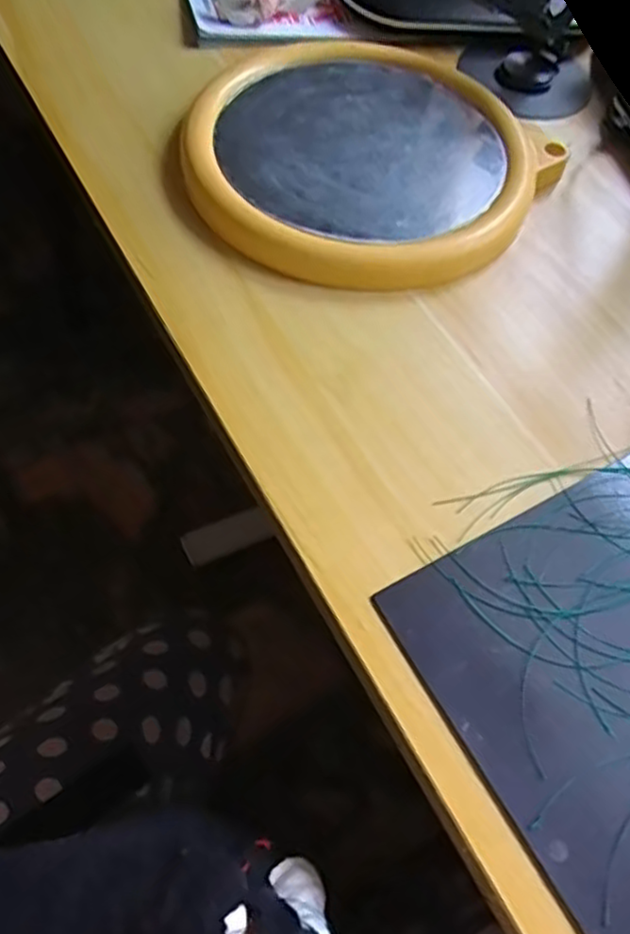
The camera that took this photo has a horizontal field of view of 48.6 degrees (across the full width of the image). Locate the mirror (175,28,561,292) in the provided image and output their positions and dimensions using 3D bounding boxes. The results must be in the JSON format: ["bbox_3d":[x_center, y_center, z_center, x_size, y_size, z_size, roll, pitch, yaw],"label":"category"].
[{"bbox_3d":[0.027,-0.171,0.371,0.189,0.016,0.184,2,60,-3],"label":"mirror"}]

